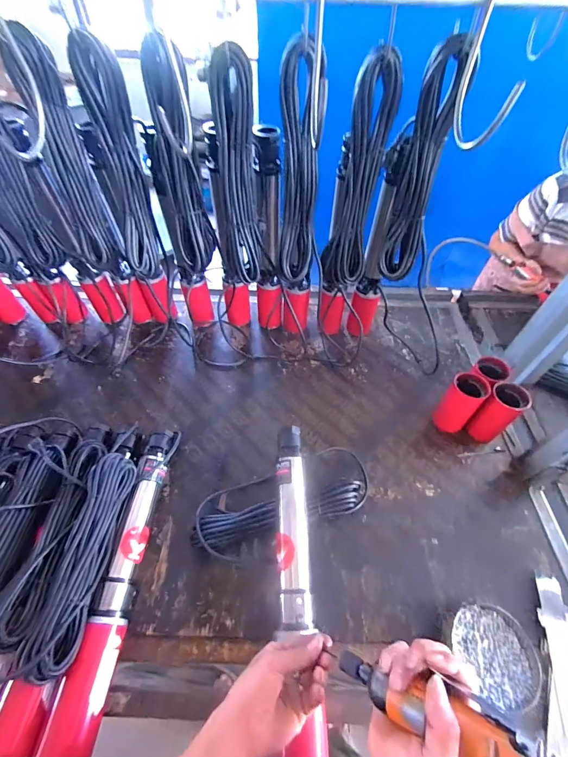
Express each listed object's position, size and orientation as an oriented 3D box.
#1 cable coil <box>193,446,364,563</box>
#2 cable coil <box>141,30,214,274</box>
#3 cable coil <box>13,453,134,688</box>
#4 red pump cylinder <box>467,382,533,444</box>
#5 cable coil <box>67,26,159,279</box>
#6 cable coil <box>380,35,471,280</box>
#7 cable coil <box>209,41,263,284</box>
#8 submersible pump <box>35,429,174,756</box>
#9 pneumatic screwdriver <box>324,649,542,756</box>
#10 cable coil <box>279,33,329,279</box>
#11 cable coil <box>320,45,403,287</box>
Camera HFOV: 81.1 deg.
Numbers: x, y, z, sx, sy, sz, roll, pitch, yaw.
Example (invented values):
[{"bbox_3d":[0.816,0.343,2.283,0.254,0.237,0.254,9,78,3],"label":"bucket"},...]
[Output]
[{"bbox_3d":[0.002,0.265,0.709,0.389,0.047,0.142,-17,54,-15],"label":"cable coil"},{"bbox_3d":[-0.172,-0.341,0.560,0.074,0.317,0.073,-17,54,-14],"label":"cable coil"},{"bbox_3d":[-0.347,0.298,0.585,0.075,0.050,0.344,1,52,-1],"label":"cable coil"},{"bbox_3d":[0.509,0.091,0.806,0.080,0.163,0.077,-31,59,-24],"label":"red pump cylinder"},{"bbox_3d":[-0.277,-0.341,0.559,0.092,0.326,0.091,-6,52,-6],"label":"cable coil"},{"bbox_3d":[0.222,-0.326,0.552,0.079,0.316,0.066,18,54,12],"label":"cable coil"},{"bbox_3d":[-0.078,-0.321,0.563,0.070,0.318,0.080,-6,52,-6],"label":"cable coil"},{"bbox_3d":[-0.294,0.335,0.625,0.071,0.073,0.517,4,52,0],"label":"submersible pump"},{"bbox_3d":[0.145,0.295,0.272,0.238,0.034,0.044,-7,40,42],"label":"pneumatic screwdriver"},{"bbox_3d":[0.023,-0.326,0.554,0.074,0.312,0.095,2,52,0],"label":"cable coil"},{"bbox_3d":[0.125,-0.315,0.566,0.083,0.330,0.048,10,52,6],"label":"cable coil"}]

